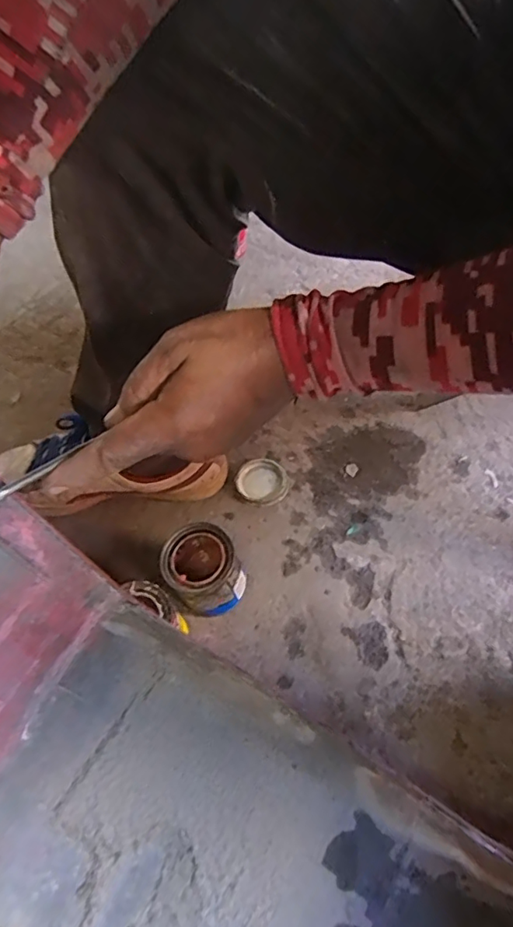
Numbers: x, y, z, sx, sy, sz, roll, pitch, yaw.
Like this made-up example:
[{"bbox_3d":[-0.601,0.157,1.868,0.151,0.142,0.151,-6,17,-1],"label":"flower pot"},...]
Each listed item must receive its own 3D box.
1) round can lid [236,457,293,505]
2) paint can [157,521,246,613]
[{"bbox_3d":[0.007,0.021,0.626,0.059,0.008,0.060,-2,56,4],"label":"round can lid"},{"bbox_3d":[-0.053,0.108,0.536,0.080,0.072,0.083,-4,57,6],"label":"paint can"}]

